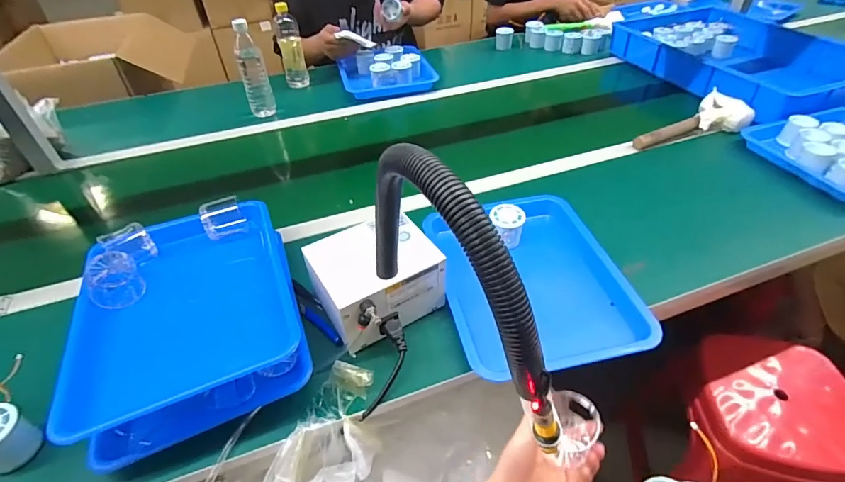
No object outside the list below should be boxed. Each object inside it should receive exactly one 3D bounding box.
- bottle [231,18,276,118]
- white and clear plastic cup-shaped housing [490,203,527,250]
[{"bbox_3d":[-0.426,-0.420,1.083,0.064,0.243,0.068,-16,45,-14],"label":"bottle"},{"bbox_3d":[0.141,-0.027,0.717,0.057,0.058,0.057,3,43,6],"label":"white and clear plastic cup-shaped housing"}]

